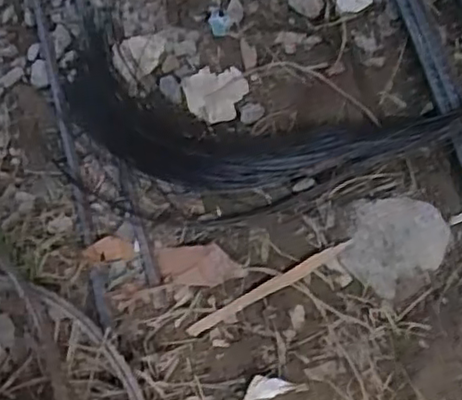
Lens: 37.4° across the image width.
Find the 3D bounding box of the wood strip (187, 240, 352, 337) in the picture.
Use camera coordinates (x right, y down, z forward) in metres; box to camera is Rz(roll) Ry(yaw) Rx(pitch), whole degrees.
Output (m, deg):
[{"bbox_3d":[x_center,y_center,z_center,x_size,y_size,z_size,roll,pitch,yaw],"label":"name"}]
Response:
[{"bbox_3d":[0.033,0.074,0.580,0.154,0.004,0.012,-28,73,-5],"label":"wood strip"}]

